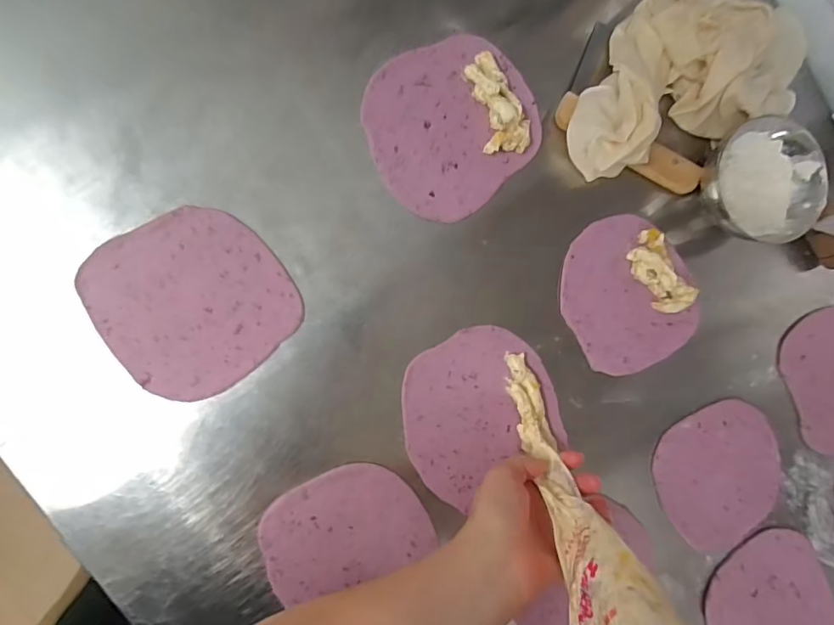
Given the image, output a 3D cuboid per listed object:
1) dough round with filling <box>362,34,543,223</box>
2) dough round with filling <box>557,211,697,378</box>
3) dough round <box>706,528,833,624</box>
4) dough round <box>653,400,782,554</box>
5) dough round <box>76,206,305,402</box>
[{"bbox_3d":[0.030,-0.164,0.421,0.151,0.021,0.137,-45,97,-7],"label":"dough round with filling"},{"bbox_3d":[0.198,-0.017,0.452,0.123,0.023,0.139,-20,94,-9],"label":"dough round with filling"},{"bbox_3d":[0.355,0.297,0.489,0.133,0.007,0.144,0,90,-10],"label":"dough round"},{"bbox_3d":[0.295,0.158,0.475,0.126,0.007,0.130,0,90,-10],"label":"dough round"},{"bbox_3d":[-0.177,-0.009,0.392,0.140,0.008,0.140,0,90,-10],"label":"dough round"}]

